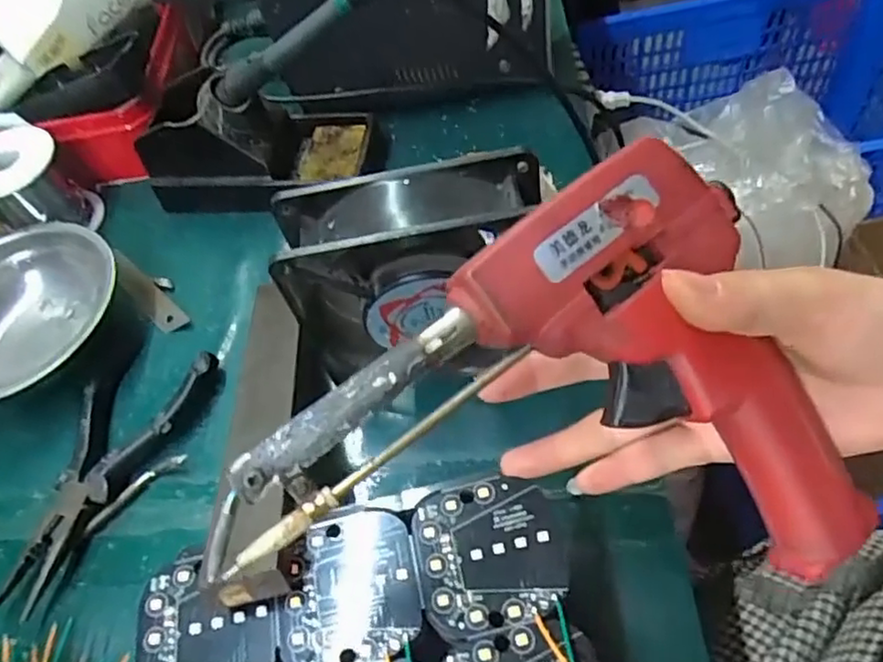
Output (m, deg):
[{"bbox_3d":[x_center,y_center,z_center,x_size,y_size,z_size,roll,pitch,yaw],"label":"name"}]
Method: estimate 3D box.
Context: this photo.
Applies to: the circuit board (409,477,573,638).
[{"bbox_3d":[0.020,0.082,0.245,0.057,0.004,0.054,-11,55,4],"label":"circuit board"}]

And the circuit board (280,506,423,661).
[{"bbox_3d":[-0.035,0.095,0.246,0.050,0.004,0.055,-12,55,3],"label":"circuit board"}]

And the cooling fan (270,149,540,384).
[{"bbox_3d":[-0.012,-0.022,0.313,0.120,0.112,0.046,-4,56,-4],"label":"cooling fan"}]

